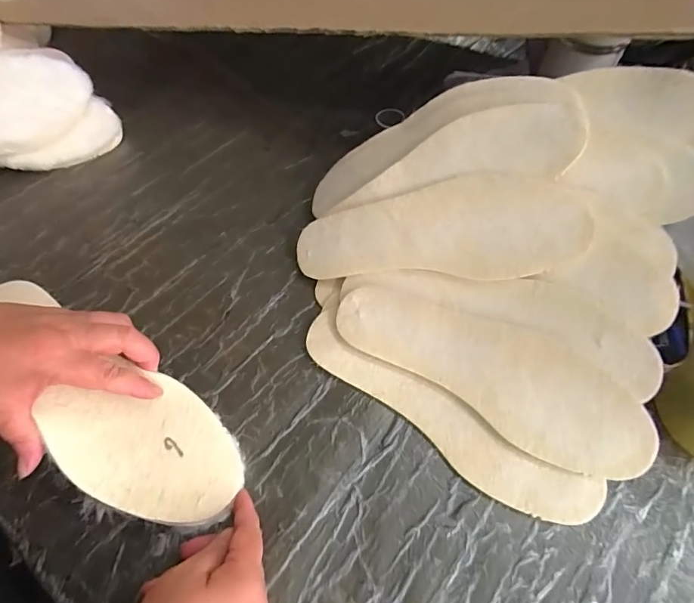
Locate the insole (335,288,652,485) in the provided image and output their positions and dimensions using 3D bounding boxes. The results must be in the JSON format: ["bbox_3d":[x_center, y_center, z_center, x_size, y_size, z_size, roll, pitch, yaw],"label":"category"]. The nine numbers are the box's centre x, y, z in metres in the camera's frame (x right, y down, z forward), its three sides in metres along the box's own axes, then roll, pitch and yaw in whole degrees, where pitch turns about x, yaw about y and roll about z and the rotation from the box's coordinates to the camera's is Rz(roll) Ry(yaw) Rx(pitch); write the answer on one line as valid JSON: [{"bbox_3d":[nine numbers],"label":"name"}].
[{"bbox_3d":[0.119,0.053,0.370,0.266,0.009,0.090,29,80,20],"label":"insole"}]

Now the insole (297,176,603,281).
[{"bbox_3d":[0.079,-0.067,0.407,0.267,0.010,0.091,1,92,18],"label":"insole"}]

